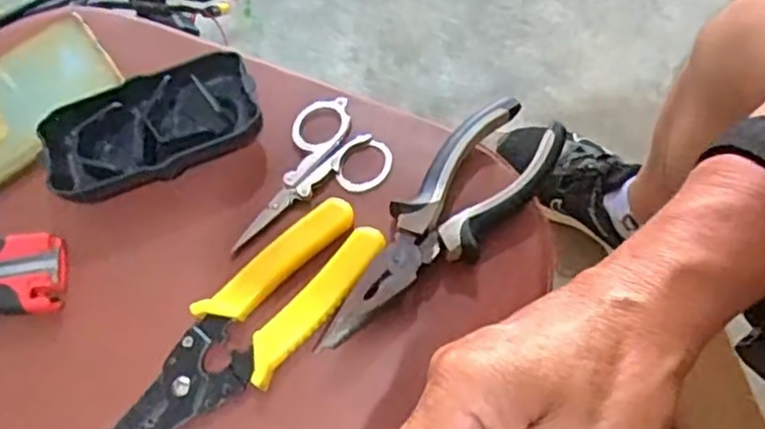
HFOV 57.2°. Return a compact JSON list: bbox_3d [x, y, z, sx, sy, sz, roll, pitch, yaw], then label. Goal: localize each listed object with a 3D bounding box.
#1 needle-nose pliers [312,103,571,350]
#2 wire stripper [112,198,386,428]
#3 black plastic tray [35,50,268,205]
[{"bbox_3d":[0.026,0.004,0.334,0.046,0.013,0.153,39,77,16],"label":"needle-nose pliers"},{"bbox_3d":[-0.066,0.057,0.328,0.155,0.016,0.048,-43,73,-12],"label":"wire stripper"},{"bbox_3d":[-0.119,-0.044,0.363,0.109,0.022,0.057,-14,69,-1],"label":"black plastic tray"}]

